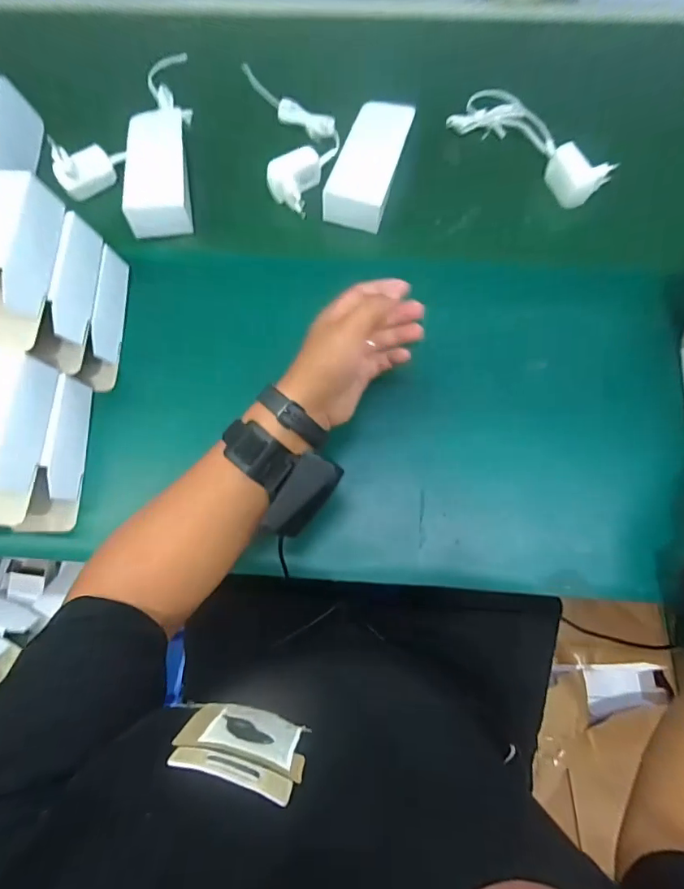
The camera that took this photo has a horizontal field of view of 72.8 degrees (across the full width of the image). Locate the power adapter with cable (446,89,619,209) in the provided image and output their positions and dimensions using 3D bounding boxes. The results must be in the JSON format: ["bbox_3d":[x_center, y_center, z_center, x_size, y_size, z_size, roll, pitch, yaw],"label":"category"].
[{"bbox_3d":[0.220,-0.354,0.536,0.077,0.031,0.190,-38,75,-9],"label":"power adapter with cable"}]

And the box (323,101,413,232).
[{"bbox_3d":[0.032,-0.315,0.529,0.072,0.044,0.155,15,74,7],"label":"box"}]

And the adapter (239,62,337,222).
[{"bbox_3d":[-0.049,-0.364,0.558,0.099,0.055,0.227,-11,73,-1],"label":"adapter"}]

